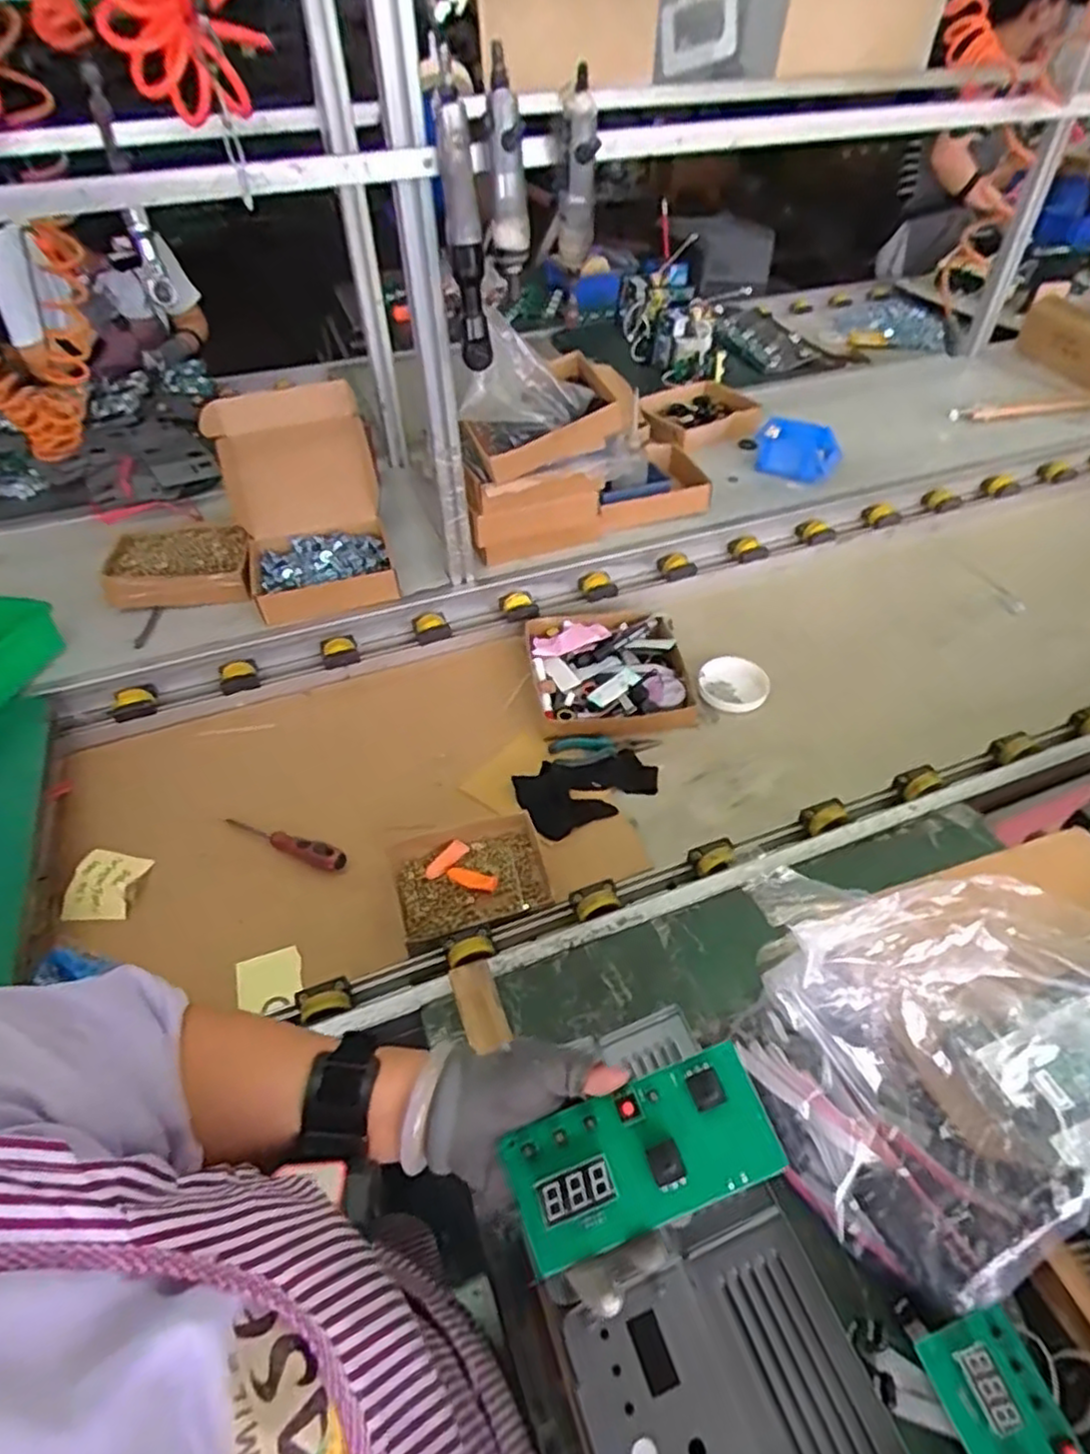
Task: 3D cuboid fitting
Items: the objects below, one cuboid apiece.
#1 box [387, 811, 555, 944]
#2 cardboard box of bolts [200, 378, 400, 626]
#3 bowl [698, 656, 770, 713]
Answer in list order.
[{"bbox_3d":[-0.086,0.178,0.807,0.175,0.039,0.144,-10,47,-7],"label":"box"},{"bbox_3d":[-0.379,-0.364,1.107,0.220,0.257,0.395,-15,48,-12],"label":"cardboard box of bolts"},{"bbox_3d":[0.281,-0.066,1.048,0.099,0.024,0.101,-1,46,1],"label":"bowl"}]

